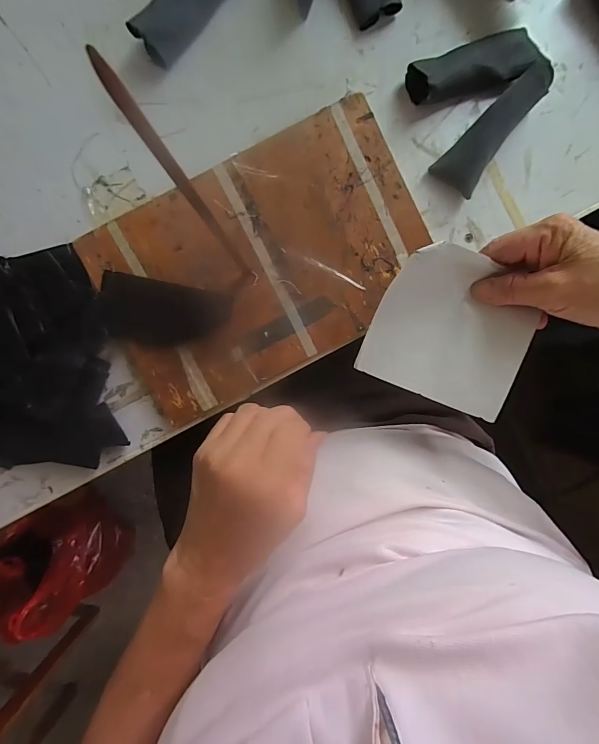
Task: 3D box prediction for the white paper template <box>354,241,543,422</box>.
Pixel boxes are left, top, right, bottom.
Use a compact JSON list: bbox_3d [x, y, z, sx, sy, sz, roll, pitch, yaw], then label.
[{"bbox_3d":[0.112,-0.033,0.284,0.108,0.010,0.107,23,102,12],"label":"white paper template"}]

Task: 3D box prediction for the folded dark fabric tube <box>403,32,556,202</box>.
[{"bbox_3d":[0.157,-0.218,0.311,0.107,0.030,0.111,-21,95,1],"label":"folded dark fabric tube"}]

